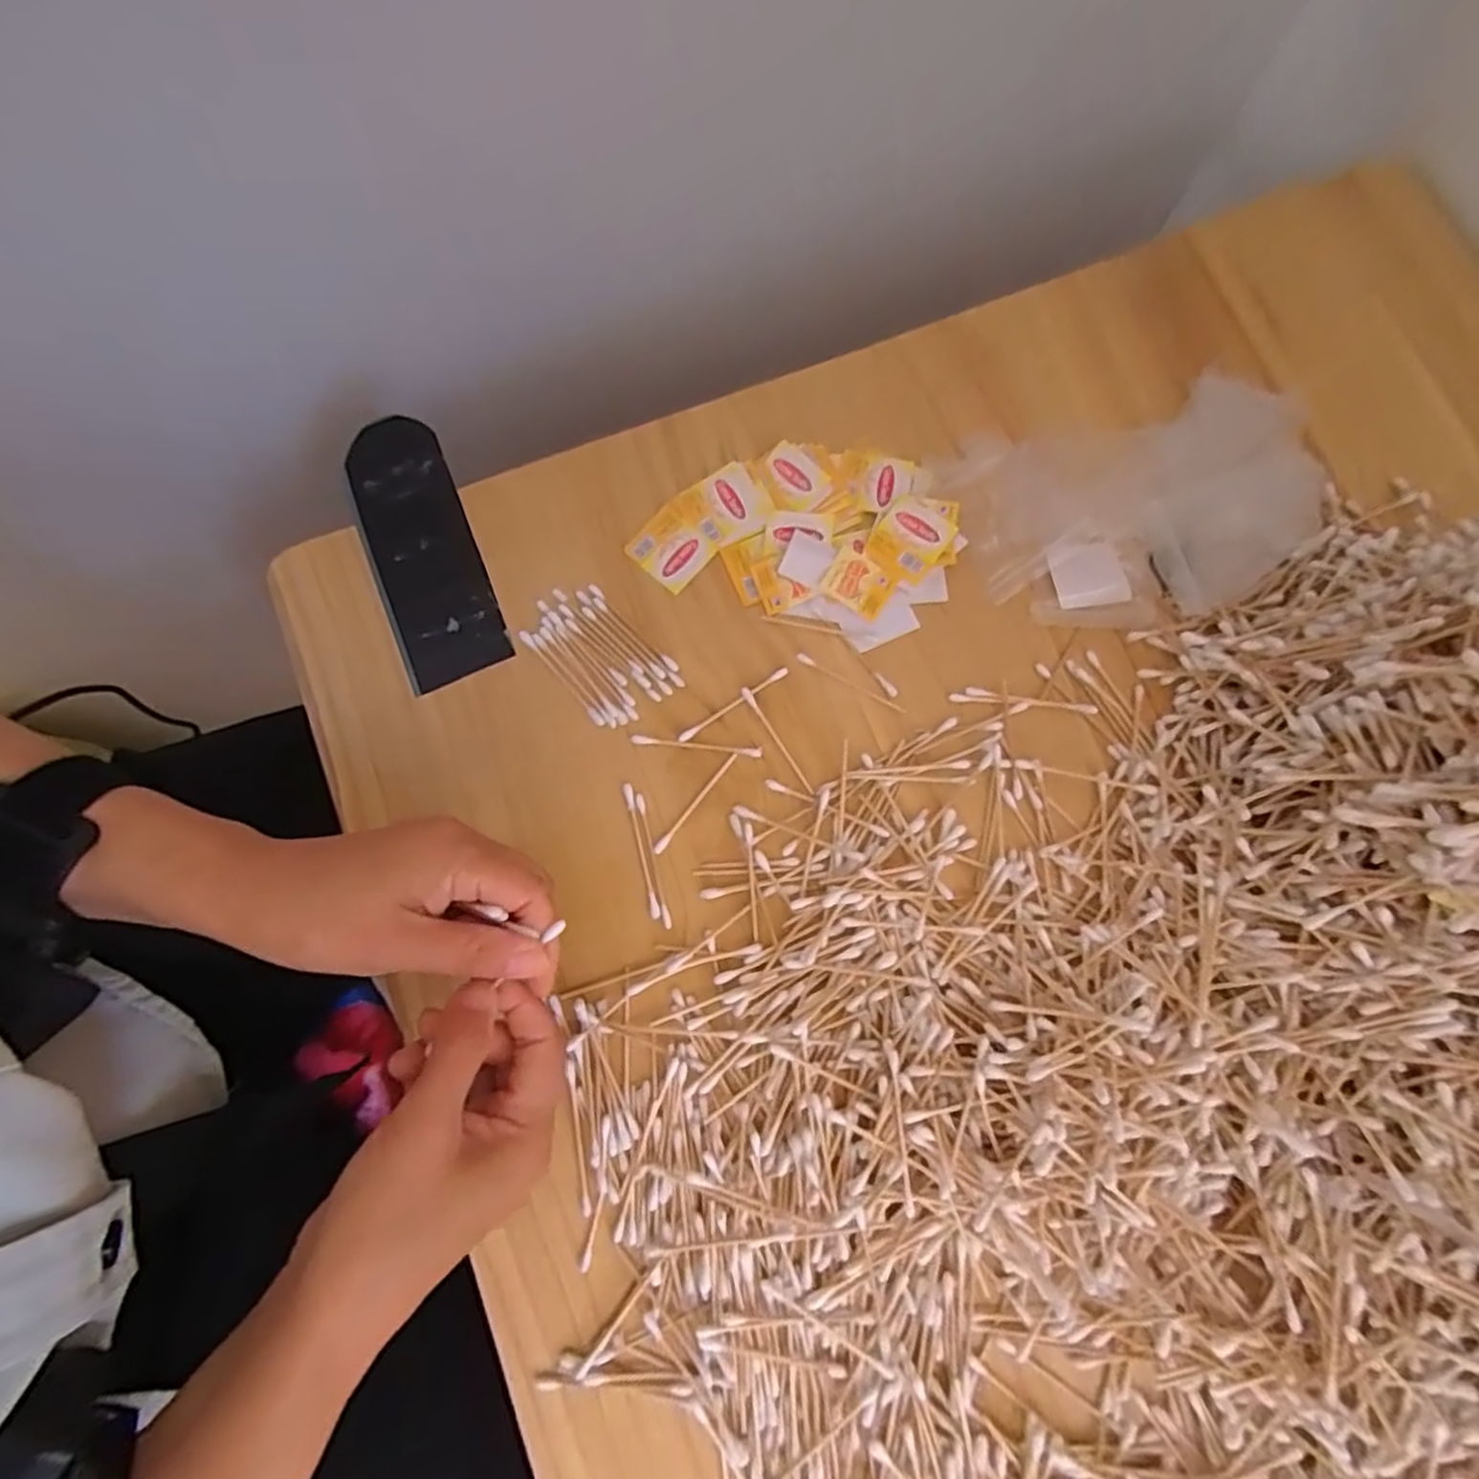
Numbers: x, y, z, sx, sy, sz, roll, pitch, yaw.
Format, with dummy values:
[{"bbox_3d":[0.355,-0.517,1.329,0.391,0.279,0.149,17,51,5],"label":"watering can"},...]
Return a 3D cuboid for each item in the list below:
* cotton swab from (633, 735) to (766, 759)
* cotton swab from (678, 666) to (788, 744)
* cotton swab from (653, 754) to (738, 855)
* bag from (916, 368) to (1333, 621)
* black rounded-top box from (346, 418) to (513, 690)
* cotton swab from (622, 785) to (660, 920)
[{"bbox_3d":[-0.024,0.003,0.389,0.072,0.004,0.005,6,79,2],"label":"cotton swab"},{"bbox_3d":[-0.003,-0.020,0.394,0.072,0.004,0.006,-34,81,-6],"label":"cotton swab"},{"bbox_3d":[-0.023,0.034,0.383,0.005,0.004,0.068,38,82,7],"label":"cotton swab"},{"bbox_3d":[0.234,-0.134,0.400,0.208,0.027,0.123,-14,78,-4],"label":"bag"},{"bbox_3d":[-0.186,-0.113,0.411,0.060,0.015,0.172,-23,80,-4],"label":"black rounded-top box"},{"bbox_3d":[-0.053,0.059,0.376,0.005,0.004,0.072,-14,79,-2],"label":"cotton swab"}]

